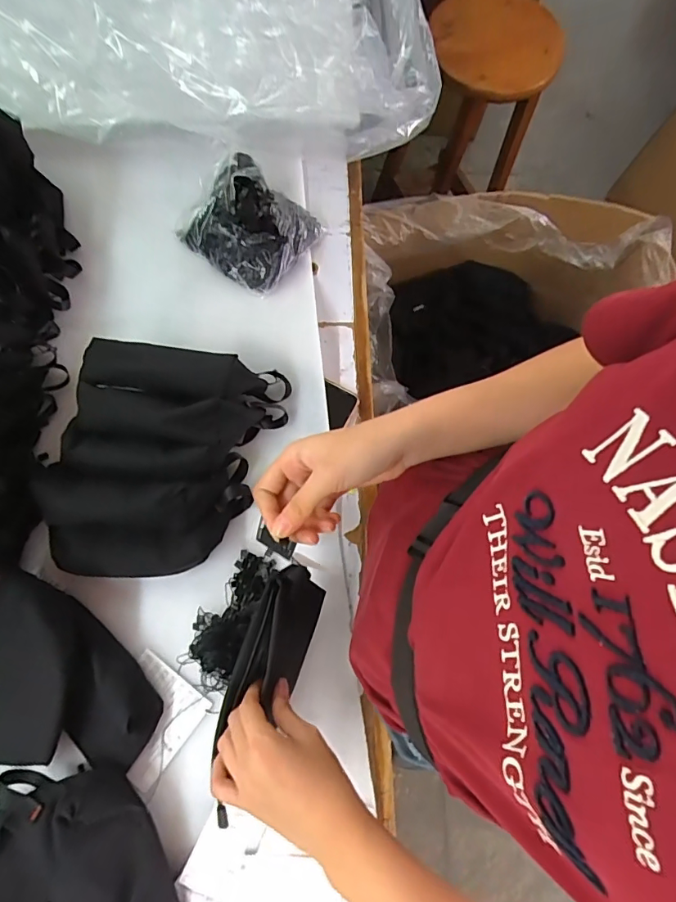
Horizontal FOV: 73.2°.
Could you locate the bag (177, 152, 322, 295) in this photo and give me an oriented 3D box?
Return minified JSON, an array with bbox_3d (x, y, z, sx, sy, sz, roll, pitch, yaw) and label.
[{"bbox_3d":[-0.108,-0.285,0.561,0.144,0.057,0.132,39,77,6],"label":"bag"}]

